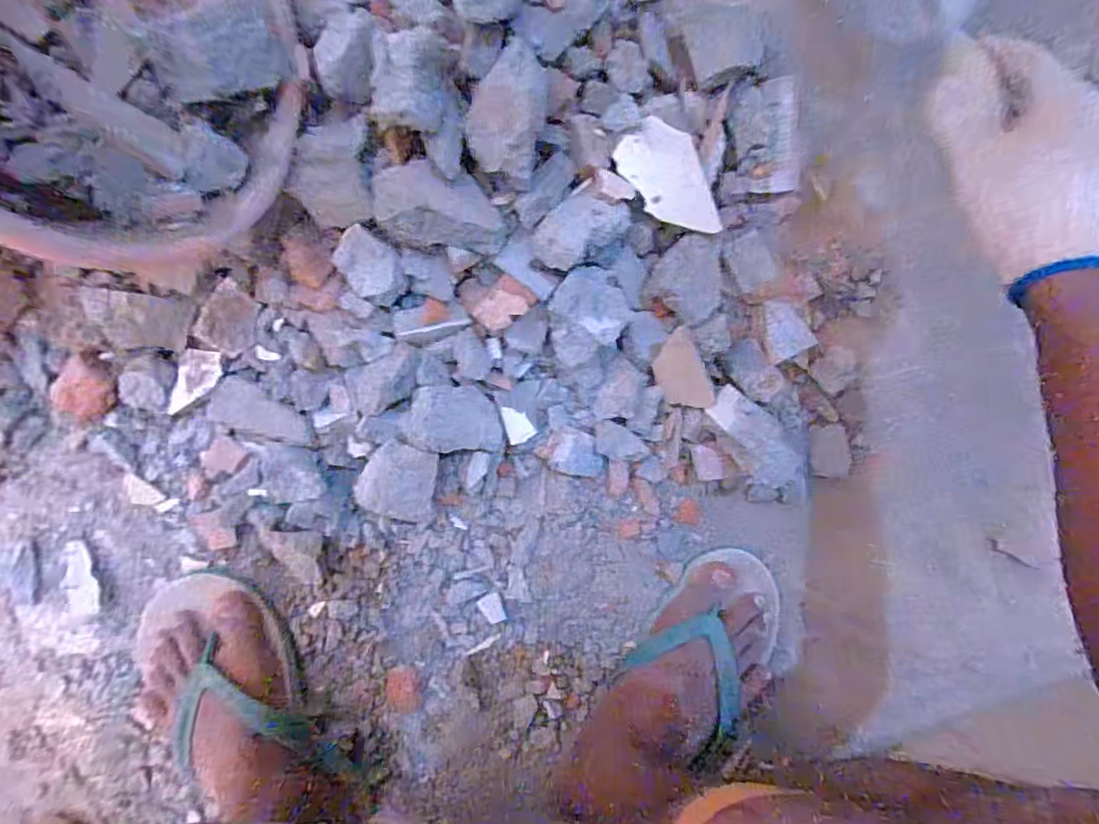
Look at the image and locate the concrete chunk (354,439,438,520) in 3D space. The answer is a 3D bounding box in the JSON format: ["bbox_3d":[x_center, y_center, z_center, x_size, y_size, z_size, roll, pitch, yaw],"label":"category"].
[{"bbox_3d":[-0.119,0.054,0.451,0.058,0.028,0.059,22,93,-5],"label":"concrete chunk"}]

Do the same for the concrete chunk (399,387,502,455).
[{"bbox_3d":[-0.076,0.005,0.442,0.076,0.026,0.051,0,95,-4],"label":"concrete chunk"}]

